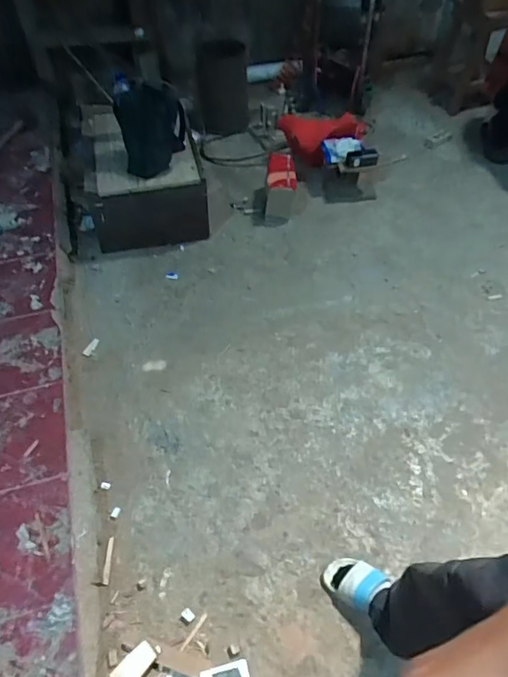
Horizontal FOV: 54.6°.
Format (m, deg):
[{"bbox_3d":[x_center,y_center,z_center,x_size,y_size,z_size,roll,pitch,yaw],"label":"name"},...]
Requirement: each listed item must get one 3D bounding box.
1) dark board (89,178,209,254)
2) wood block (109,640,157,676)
[{"bbox_3d":[-0.385,-0.457,1.870,0.428,0.246,0.034,-11,52,-12],"label":"dark board"},{"bbox_3d":[-0.266,0.727,1.090,0.053,0.024,0.102,33,59,24],"label":"wood block"}]

